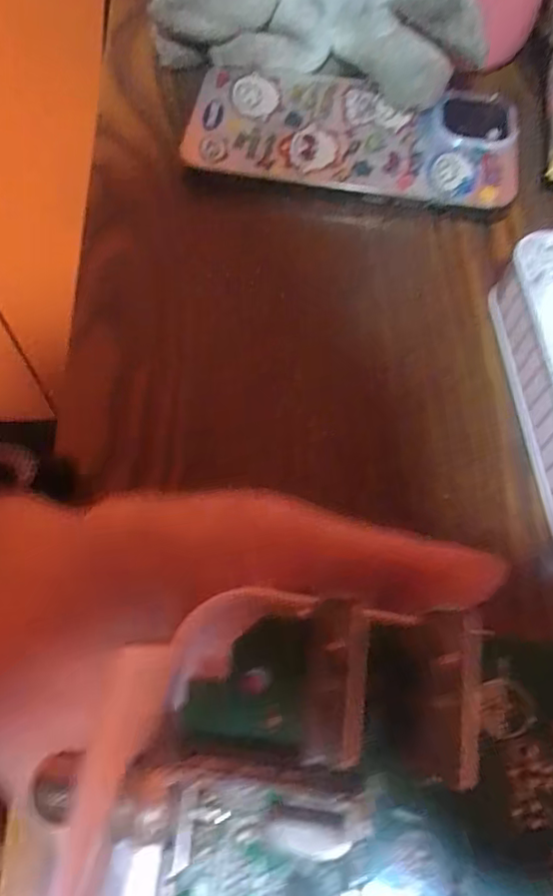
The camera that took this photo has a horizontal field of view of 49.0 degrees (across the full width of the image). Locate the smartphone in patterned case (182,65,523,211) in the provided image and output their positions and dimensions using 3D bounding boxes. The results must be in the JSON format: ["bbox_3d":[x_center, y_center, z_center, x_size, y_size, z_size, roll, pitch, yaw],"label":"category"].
[{"bbox_3d":[0.033,-0.135,0.263,0.138,0.013,0.060,7,63,1],"label":"smartphone in patterned case"}]

